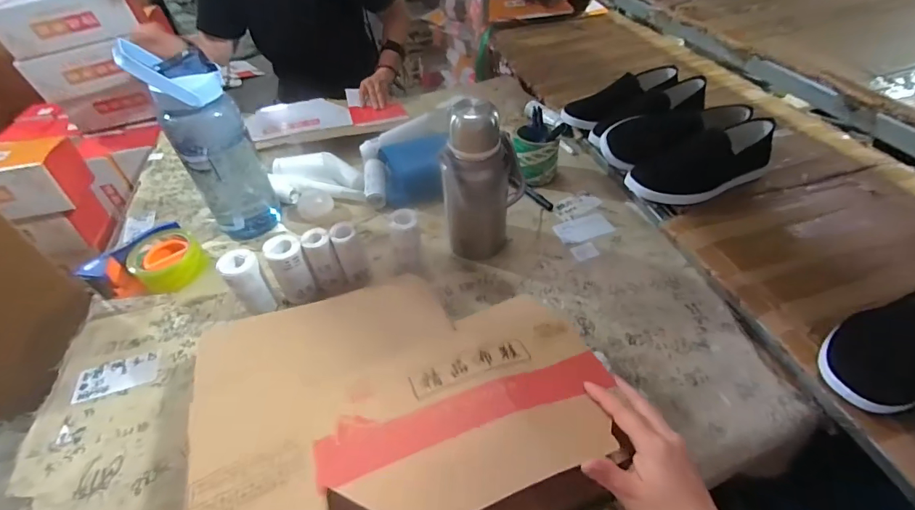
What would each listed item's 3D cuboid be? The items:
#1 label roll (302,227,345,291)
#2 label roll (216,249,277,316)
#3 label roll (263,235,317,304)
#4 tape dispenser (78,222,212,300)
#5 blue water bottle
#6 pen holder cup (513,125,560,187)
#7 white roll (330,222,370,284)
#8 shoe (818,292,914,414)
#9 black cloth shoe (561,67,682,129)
[{"bbox_3d":[-0.196,0.011,0.613,0.038,0.104,0.036,-2,46,2],"label":"label roll"},{"bbox_3d":[-0.294,0.042,0.592,0.044,0.100,0.045,-2,46,2],"label":"label roll"},{"bbox_3d":[-0.239,0.024,0.606,0.045,0.103,0.044,-2,46,2],"label":"label roll"},{"bbox_3d":[-0.481,0.016,0.663,0.111,0.057,0.145,19,50,21],"label":"tape dispenser"},{"bbox_3d":[-0.380,-0.166,0.661,0.105,0.316,0.090,-23,49,-18],"label":"blue water bottle"},{"bbox_3d":[0.149,-0.186,0.797,0.081,0.099,0.095,3,46,6],"label":"pen holder cup"},{"bbox_3d":[-0.156,0.001,0.618,0.037,0.106,0.036,-2,46,2],"label":"white roll"},{"bbox_3d":[0.545,0.094,0.476,0.271,0.089,0.107,-19,48,-15],"label":"shoe"},{"bbox_3d":[0.355,-0.343,0.899,0.247,0.072,0.100,-24,49,-19],"label":"black cloth shoe"}]

